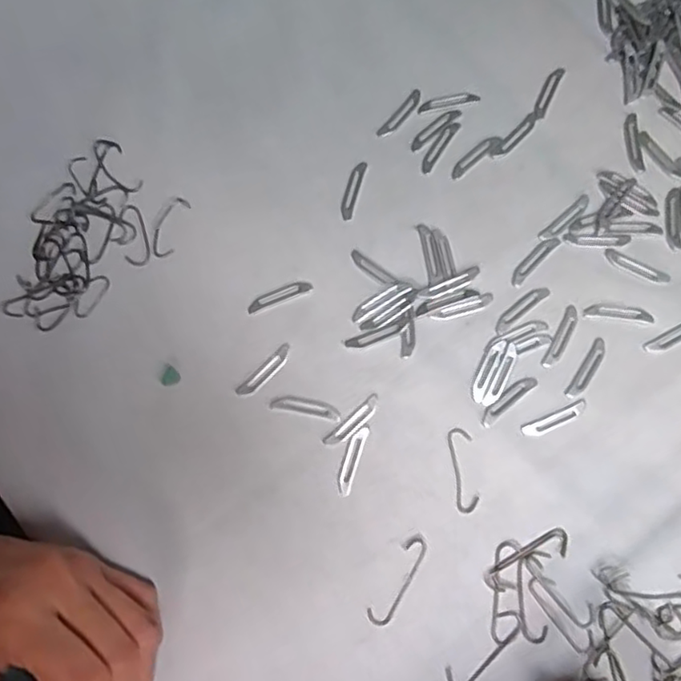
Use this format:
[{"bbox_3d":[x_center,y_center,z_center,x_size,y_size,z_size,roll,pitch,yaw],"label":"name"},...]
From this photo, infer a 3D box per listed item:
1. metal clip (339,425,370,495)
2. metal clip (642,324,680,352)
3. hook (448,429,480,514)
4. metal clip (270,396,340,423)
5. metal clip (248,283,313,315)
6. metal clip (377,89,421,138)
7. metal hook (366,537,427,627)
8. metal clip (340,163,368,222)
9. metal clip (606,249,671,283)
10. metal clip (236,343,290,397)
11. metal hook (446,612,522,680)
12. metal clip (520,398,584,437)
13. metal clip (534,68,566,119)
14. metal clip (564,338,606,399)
[{"bbox_3d":[0.006,0.057,0.304,0.007,0.004,0.033,20,80,4],"label":"metal clip"},{"bbox_3d":[0.169,-0.003,0.316,0.035,0.004,0.008,-28,80,-4],"label":"metal clip"},{"bbox_3d":[0.059,0.062,0.303,0.011,0.004,0.040,-5,79,0],"label":"hook"},{"bbox_3d":[-0.017,0.032,0.310,0.034,0.004,0.008,12,80,3],"label":"metal clip"},{"bbox_3d":[-0.031,-0.022,0.319,0.034,0.004,0.007,-23,80,-4],"label":"metal clip"},{"bbox_3d":[0.032,-0.121,0.339,0.007,0.004,0.033,42,83,8],"label":"metal clip"},{"bbox_3d":[0.027,0.112,0.294,0.012,0.004,0.044,31,81,6],"label":"metal hook"},{"bbox_3d":[0.006,-0.079,0.330,0.008,0.004,0.033,17,80,4],"label":"metal clip"},{"bbox_3d":[0.153,-0.038,0.324,0.033,0.004,0.007,26,81,5],"label":"metal clip"},{"bbox_3d":[-0.037,0.015,0.313,0.033,0.004,0.008,-44,82,-7],"label":"metal clip"},{"bbox_3d":[0.066,0.142,0.289,0.043,0.004,0.012,-43,82,-7],"label":"metal hook"},{"bbox_3d":[0.105,0.039,0.309,0.034,0.004,0.008,-23,80,-4],"label":"metal clip"},{"bbox_3d":[0.113,-0.135,0.343,0.007,0.004,0.032,26,81,5],"label":"metal clip"},{"bbox_3d":[0.123,0.014,0.314,0.008,0.004,0.034,33,81,6],"label":"metal clip"}]

